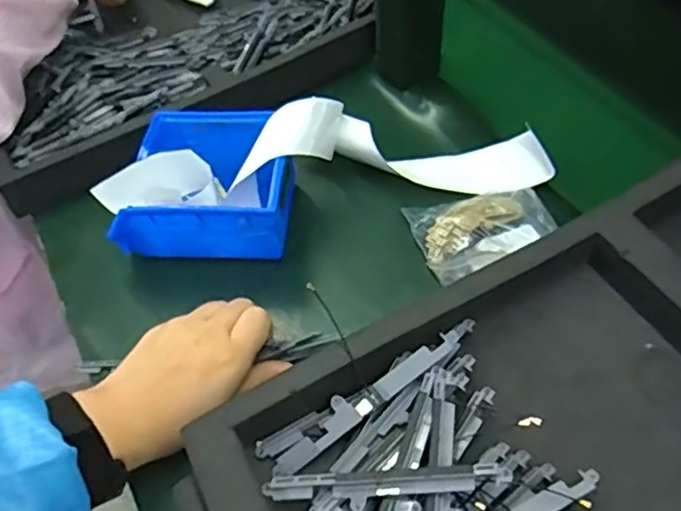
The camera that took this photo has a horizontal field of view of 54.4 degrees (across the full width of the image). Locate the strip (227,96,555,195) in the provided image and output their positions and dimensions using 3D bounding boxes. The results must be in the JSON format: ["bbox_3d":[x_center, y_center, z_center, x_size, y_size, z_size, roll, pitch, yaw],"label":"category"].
[{"bbox_3d":[0.044,-0.081,0.543,0.248,0.052,0.084,8,52,-6],"label":"strip"}]

